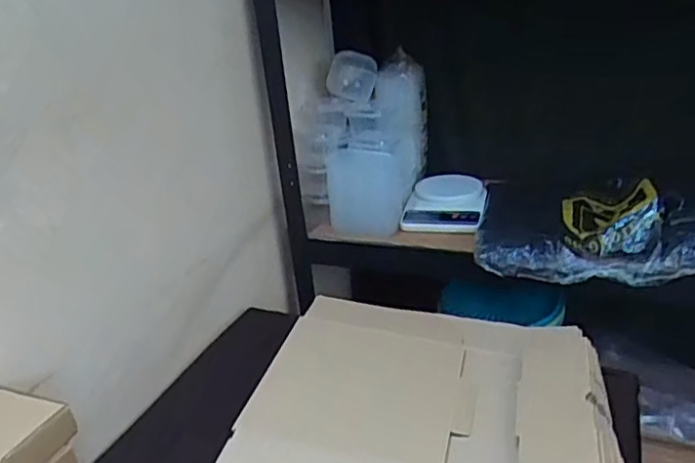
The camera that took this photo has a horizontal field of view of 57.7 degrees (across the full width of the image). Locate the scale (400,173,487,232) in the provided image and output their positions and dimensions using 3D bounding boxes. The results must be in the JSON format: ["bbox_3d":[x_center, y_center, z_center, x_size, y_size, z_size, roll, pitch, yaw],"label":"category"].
[{"bbox_3d":[0.167,-0.054,1.063,0.130,0.034,0.167,2,32,17],"label":"scale"}]

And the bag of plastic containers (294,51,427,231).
[{"bbox_3d":[0.019,-0.150,1.069,0.181,0.226,0.214,10,35,28],"label":"bag of plastic containers"}]

